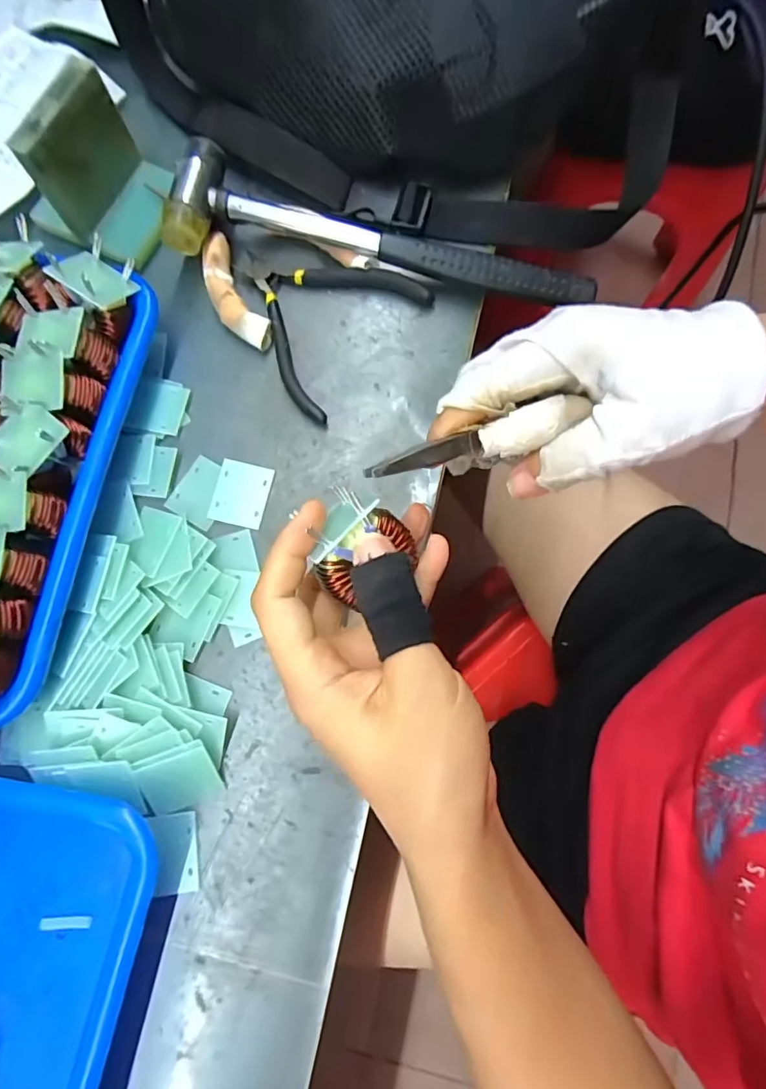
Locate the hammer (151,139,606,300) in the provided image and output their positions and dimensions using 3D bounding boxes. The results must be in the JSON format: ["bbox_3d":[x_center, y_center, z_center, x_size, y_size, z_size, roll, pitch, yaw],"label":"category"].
[{"bbox_3d":[0.002,-0.181,0.297,0.239,0.032,0.056,7,79,0],"label":"hammer"}]

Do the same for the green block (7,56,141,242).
[{"bbox_3d":[-0.170,-0.221,0.292,0.016,0.057,0.064,27,80,4],"label":"green block"}]

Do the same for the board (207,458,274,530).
[{"bbox_3d":[-0.078,-0.028,0.283,0.029,0.004,0.035,12,79,1],"label":"board"}]

